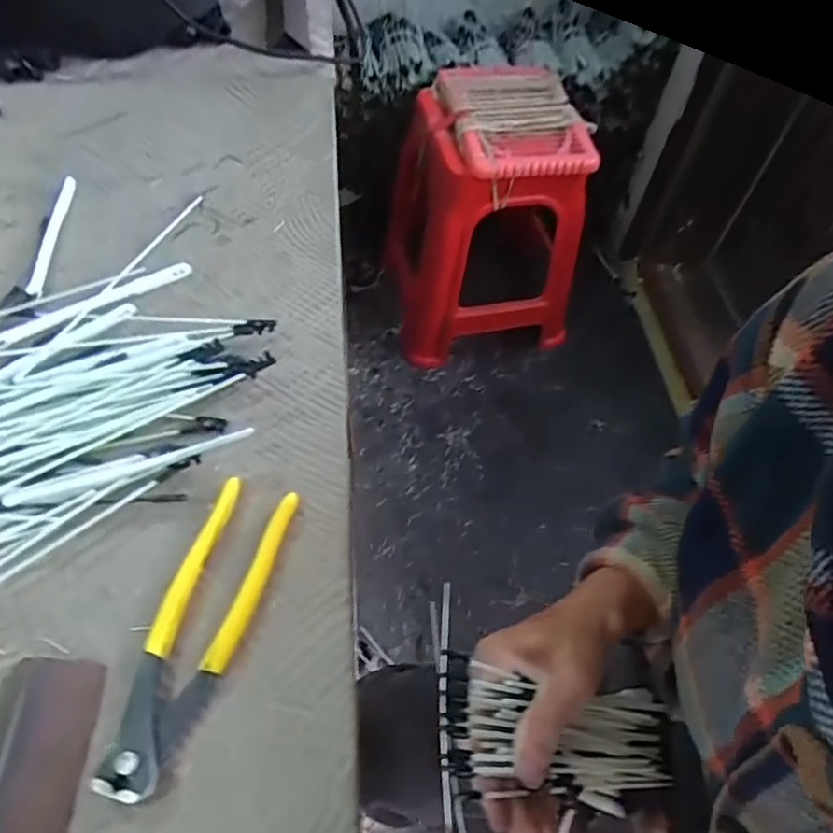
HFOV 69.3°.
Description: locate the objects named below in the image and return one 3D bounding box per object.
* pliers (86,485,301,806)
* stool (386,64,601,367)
[{"bbox_3d":[-0.114,0.110,0.322,0.046,0.013,0.163,13,55,7],"label":"pliers"},{"bbox_3d":[0.163,-0.419,1.380,0.392,0.582,0.356,-4,57,-5],"label":"stool"}]

